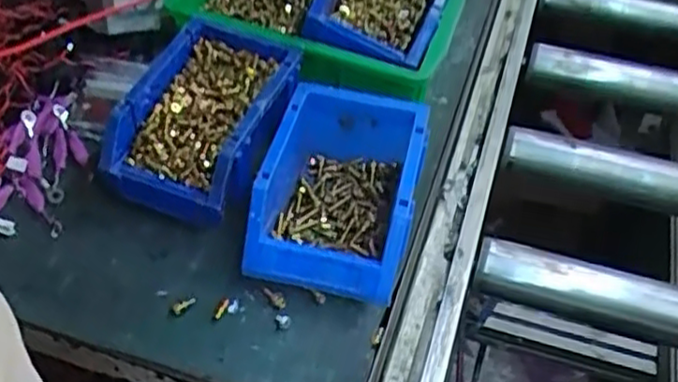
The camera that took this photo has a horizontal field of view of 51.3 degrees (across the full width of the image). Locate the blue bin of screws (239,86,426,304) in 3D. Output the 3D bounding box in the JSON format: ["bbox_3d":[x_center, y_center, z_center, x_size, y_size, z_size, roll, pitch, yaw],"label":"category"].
[{"bbox_3d":[0.001,-0.002,0.525,0.109,0.062,0.149,11,48,7],"label":"blue bin of screws"}]

